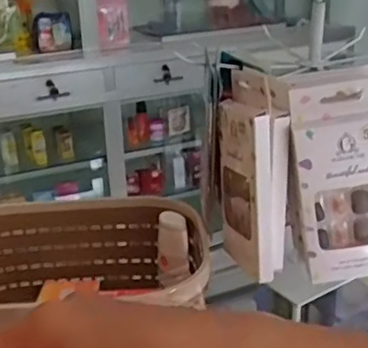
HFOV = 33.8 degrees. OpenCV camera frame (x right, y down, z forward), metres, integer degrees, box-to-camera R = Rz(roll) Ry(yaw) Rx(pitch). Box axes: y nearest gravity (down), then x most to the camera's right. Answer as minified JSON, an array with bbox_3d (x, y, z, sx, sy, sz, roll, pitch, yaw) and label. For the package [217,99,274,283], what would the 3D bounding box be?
[{"bbox_3d":[0.042,0.010,0.443,0.016,0.120,0.072,-8,11,-21],"label":"package"}]

